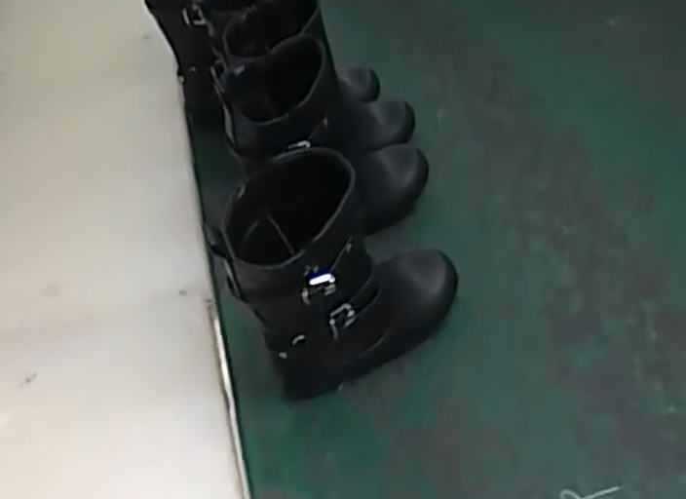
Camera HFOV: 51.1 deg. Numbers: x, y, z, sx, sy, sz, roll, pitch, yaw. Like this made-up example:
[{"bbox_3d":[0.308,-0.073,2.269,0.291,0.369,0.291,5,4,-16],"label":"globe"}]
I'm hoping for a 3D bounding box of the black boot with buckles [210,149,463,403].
[{"bbox_3d":[0.005,0.009,0.494,0.068,0.191,0.183,33,57,32],"label":"black boot with buckles"}]

